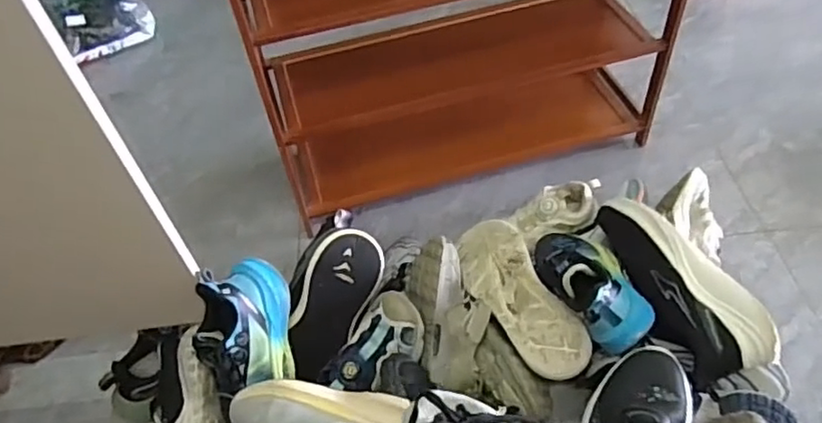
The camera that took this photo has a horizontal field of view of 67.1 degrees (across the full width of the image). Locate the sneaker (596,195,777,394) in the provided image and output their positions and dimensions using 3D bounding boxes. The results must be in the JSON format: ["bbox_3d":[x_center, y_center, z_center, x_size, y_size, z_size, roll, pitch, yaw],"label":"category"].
[{"bbox_3d":[0.351,0.087,0.830,0.083,0.097,0.290,-18,50,-9],"label":"sneaker"}]

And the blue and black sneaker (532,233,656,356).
[{"bbox_3d":[0.250,0.089,0.867,0.107,0.090,0.227,-16,32,-8],"label":"blue and black sneaker"}]

